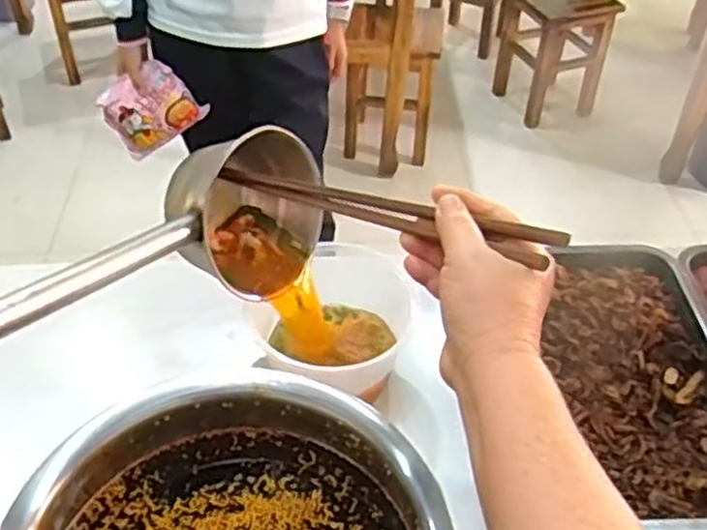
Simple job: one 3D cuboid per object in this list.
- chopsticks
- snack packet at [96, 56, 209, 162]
[{"bbox_3d":[0.004,-0.045,0.534,0.020,0.015,0.336,-34,33,-31],"label":"chopsticks"},{"bbox_3d":[-0.374,-0.288,1.381,0.157,0.136,0.038,-36,14,-3],"label":"snack packet"}]

